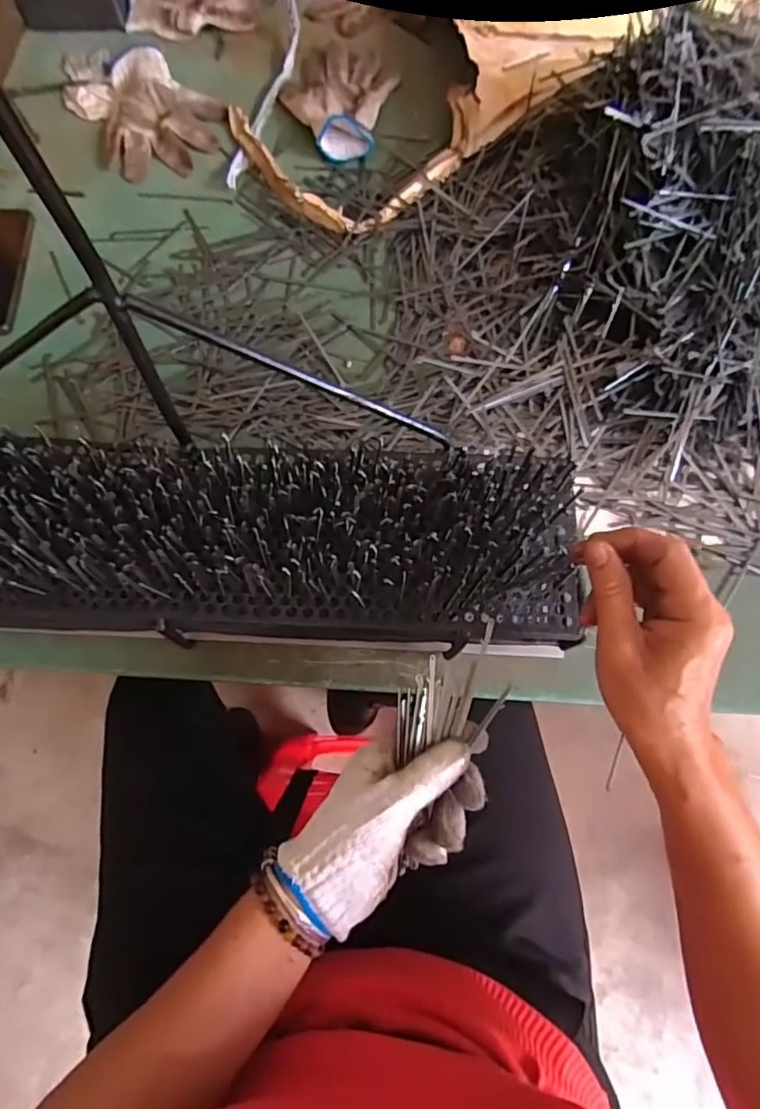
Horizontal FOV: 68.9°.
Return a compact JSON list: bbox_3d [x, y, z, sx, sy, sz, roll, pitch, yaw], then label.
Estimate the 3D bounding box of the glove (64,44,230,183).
[{"bbox_3d":[-0.301,-0.543,0.663,0.234,0.028,0.143,41,78,11],"label":"glove"}]

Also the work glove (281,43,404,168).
[{"bbox_3d":[-0.049,-0.561,0.671,0.118,0.028,0.181,16,74,5],"label":"work glove"}]

